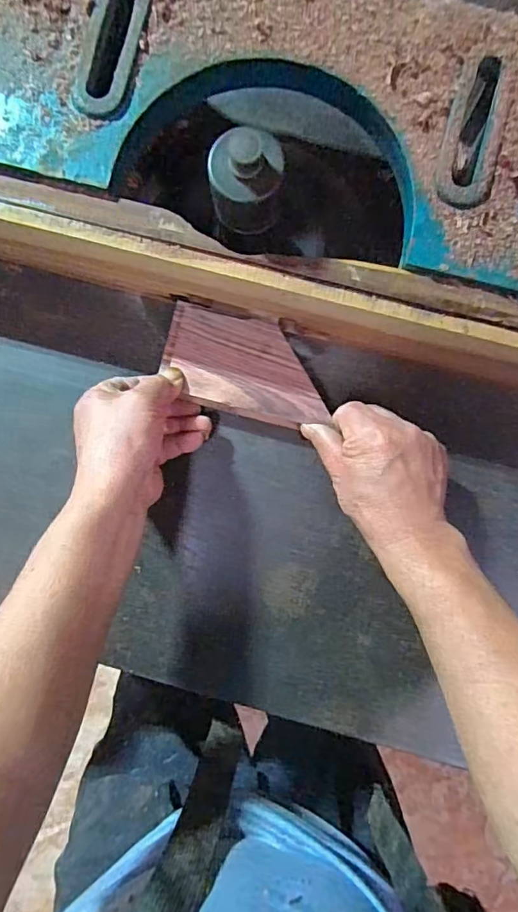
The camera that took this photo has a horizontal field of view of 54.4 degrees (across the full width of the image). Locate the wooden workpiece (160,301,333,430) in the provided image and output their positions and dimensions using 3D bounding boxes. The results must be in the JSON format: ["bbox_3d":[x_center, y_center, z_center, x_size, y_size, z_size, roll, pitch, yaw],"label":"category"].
[{"bbox_3d":[-0.010,-0.074,0.417,0.138,0.010,0.077,15,89,2],"label":"wooden workpiece"}]

